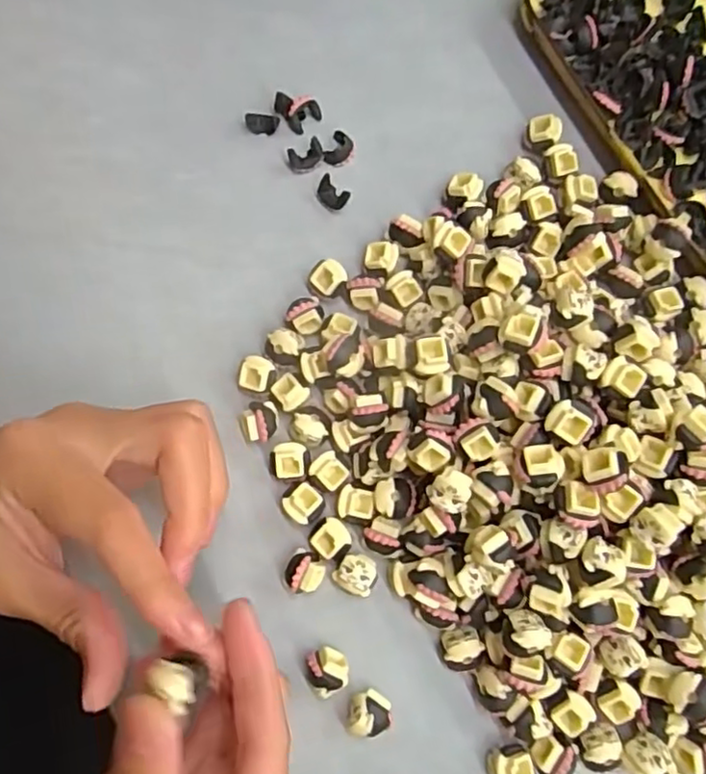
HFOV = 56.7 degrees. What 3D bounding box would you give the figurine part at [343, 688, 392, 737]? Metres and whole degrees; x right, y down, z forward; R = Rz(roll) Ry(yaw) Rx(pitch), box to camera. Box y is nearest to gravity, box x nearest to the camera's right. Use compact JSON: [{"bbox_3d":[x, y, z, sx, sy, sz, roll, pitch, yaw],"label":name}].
[{"bbox_3d":[0.006,0.123,0.248,0.017,0.016,0.016,0,78,1],"label":"figurine part"}]

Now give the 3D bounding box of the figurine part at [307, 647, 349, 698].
[{"bbox_3d":[-0.010,0.108,0.251,0.015,0.017,0.016,0,78,1],"label":"figurine part"}]

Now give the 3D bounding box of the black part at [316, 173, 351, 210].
[{"bbox_3d":[-0.010,-0.088,0.297,0.010,0.009,0.017,-39,80,-7],"label":"black part"}]

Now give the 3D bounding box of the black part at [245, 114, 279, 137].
[{"bbox_3d":[-0.043,-0.123,0.306,0.016,0.006,0.008,11,79,3],"label":"black part"}]

